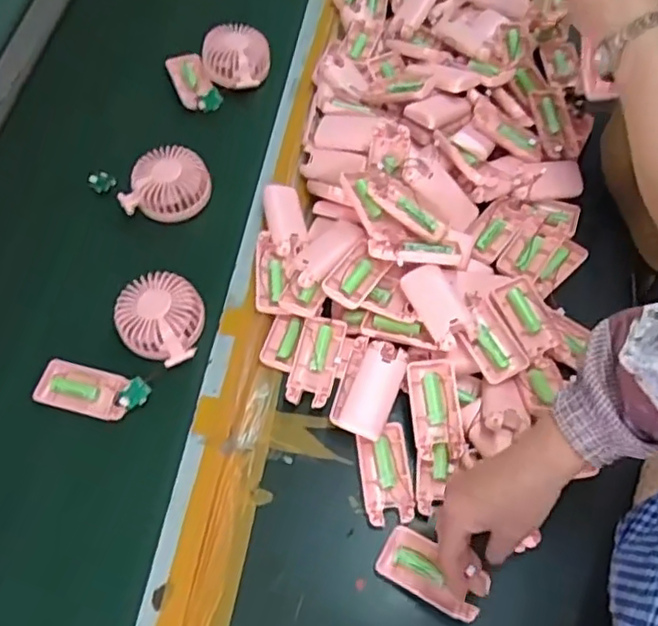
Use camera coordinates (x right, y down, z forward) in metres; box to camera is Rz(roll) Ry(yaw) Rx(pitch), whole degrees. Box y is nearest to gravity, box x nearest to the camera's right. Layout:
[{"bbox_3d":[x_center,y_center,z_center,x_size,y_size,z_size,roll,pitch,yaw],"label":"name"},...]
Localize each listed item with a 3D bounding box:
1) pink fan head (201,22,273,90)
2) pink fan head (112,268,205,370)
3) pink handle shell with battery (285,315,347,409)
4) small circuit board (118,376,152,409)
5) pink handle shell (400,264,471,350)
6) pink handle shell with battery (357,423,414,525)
[{"bbox_3d":[-0.123,-0.341,0.830,0.085,0.037,0.087,11,64,5],"label":"pink fan head"},{"bbox_3d":[-0.172,0.004,0.648,0.085,0.037,0.085,13,64,6],"label":"pink fan head"},{"bbox_3d":[-0.013,0.051,0.642,0.047,0.030,0.095,14,64,6],"label":"pink handle shell with battery"},{"bbox_3d":[-0.191,0.081,0.619,0.025,0.004,0.031,43,83,-13],"label":"small circuit board"},{"bbox_3d":[0.110,-0.007,0.622,0.048,0.032,0.089,-26,66,-13],"label":"pink handle shell"},{"bbox_3d":[0.055,0.154,0.600,0.044,0.014,0.091,-6,64,-3],"label":"pink handle shell with battery"}]

